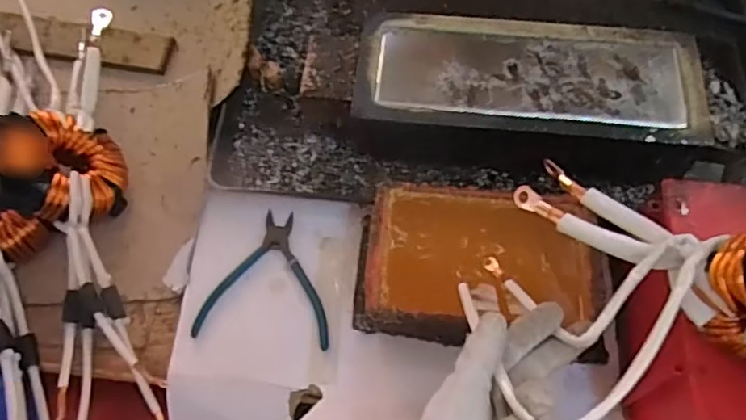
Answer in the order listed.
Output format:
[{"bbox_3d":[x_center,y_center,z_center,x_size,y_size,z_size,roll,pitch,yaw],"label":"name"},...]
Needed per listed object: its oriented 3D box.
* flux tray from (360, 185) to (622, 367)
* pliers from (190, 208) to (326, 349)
[{"bbox_3d":[0.100,0.054,0.569,0.227,0.063,0.136,4,62,4],"label":"flux tray"},{"bbox_3d":[-0.097,0.064,0.605,0.127,0.008,0.131,7,62,5],"label":"pliers"}]

